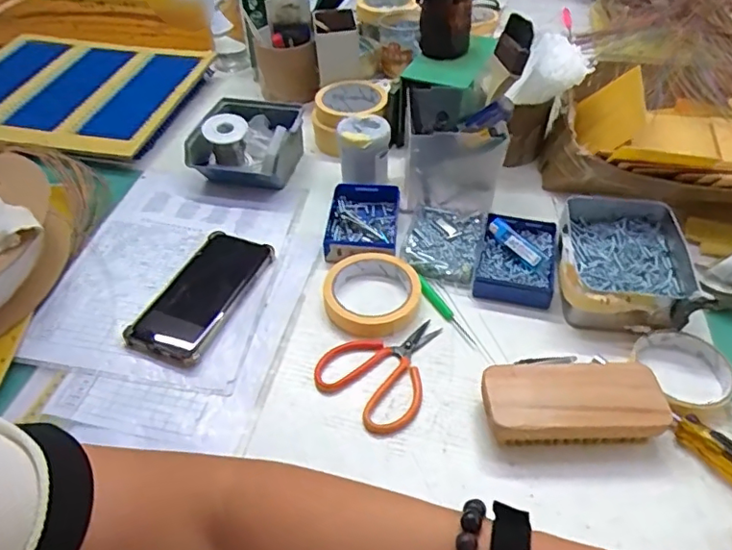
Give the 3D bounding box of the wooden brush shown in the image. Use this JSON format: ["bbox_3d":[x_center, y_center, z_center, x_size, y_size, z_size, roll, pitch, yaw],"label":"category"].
[{"bbox_3d":[0.166,0.105,0.466,0.137,0.032,0.061,-2,45,1],"label":"wooden brush"}]

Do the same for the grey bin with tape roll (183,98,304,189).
[{"bbox_3d":[-0.149,-0.166,0.727,0.115,0.074,0.131,8,46,11],"label":"grey bin with tape roll"}]

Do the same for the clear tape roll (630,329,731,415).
[{"bbox_3d":[0.282,0.084,0.498,0.078,0.021,0.084,-1,45,1],"label":"clear tape roll"}]

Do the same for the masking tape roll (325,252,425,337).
[{"bbox_3d":[0.005,0.017,0.570,0.095,0.018,0.102,-1,45,1],"label":"masking tape roll"}]

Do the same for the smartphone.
[{"bbox_3d":[-0.169,0.017,0.595,0.082,0.009,0.170,15,48,17],"label":"smartphone"}]

